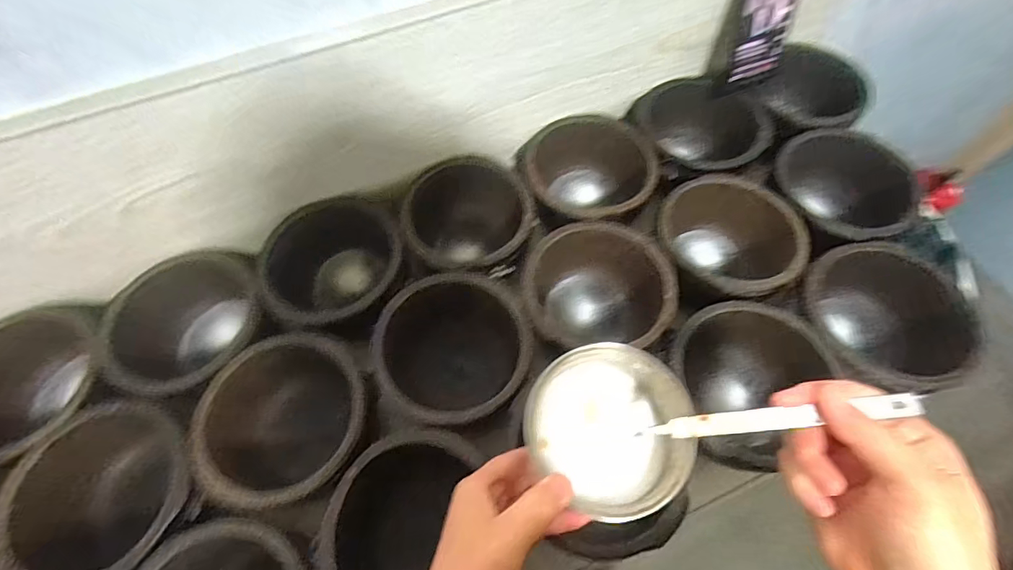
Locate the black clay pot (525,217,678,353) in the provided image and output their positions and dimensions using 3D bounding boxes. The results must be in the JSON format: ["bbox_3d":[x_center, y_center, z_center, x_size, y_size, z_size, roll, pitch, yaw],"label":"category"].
[{"bbox_3d":[0.093,0.009,0.467,0.143,0.086,0.130,-1,63,1],"label":"black clay pot"}]

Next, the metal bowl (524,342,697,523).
[{"bbox_3d":[0.065,0.092,0.303,0.101,0.050,0.117,-11,64,-4],"label":"metal bowl"}]

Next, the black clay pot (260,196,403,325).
[{"bbox_3d":[-0.181,-0.010,0.495,0.148,0.088,0.142,-1,63,1],"label":"black clay pot"}]

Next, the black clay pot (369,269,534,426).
[{"bbox_3d":[-0.053,0.070,0.448,0.140,0.091,0.140,-1,63,1],"label":"black clay pot"}]

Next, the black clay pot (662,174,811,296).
[{"bbox_3d":[0.236,-0.036,0.491,0.139,0.099,0.139,-1,63,1],"label":"black clay pot"}]

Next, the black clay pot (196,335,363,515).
[{"bbox_3d":[-0.199,0.128,0.423,0.147,0.087,0.137,-1,63,1],"label":"black clay pot"}]

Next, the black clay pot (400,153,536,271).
[{"bbox_3d":[-0.036,-0.073,0.510,0.135,0.093,0.138,-1,63,1],"label":"black clay pot"}]

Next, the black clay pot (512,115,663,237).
[{"bbox_3d":[0.094,-0.125,0.532,0.147,0.080,0.137,-1,63,1],"label":"black clay pot"}]

